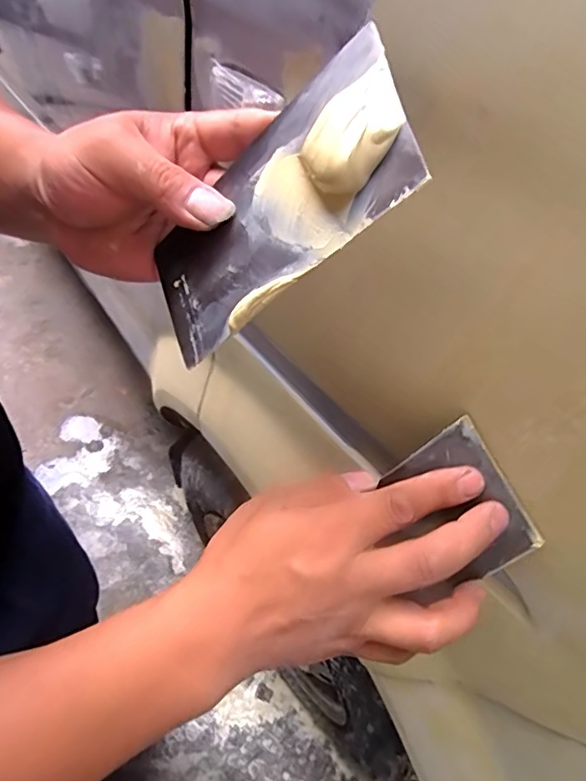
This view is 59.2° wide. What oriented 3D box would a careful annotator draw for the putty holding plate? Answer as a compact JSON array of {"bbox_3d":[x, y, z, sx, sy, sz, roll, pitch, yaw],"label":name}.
[{"bbox_3d":[-0.013,-0.074,0.212,0.132,0.015,0.071,-35,62,28],"label":"putty holding plate"}]

